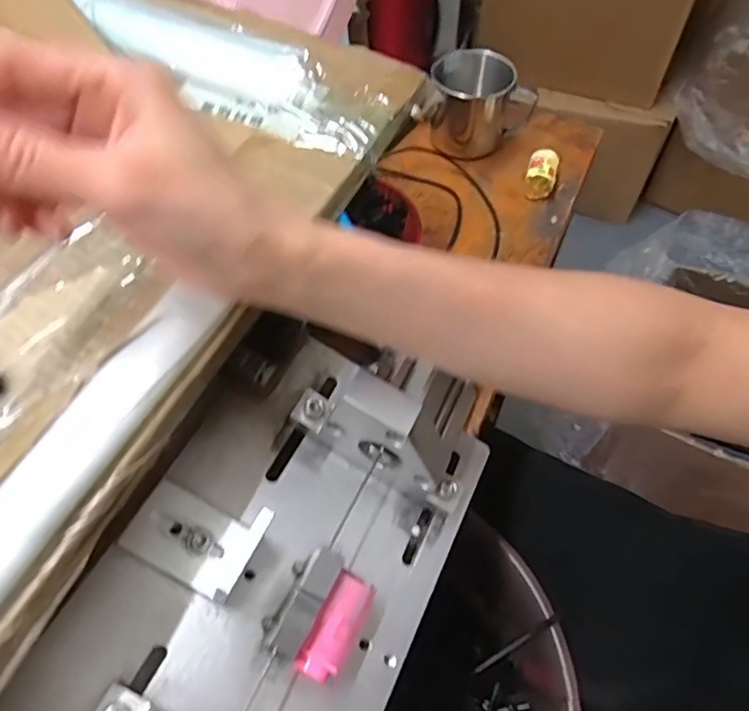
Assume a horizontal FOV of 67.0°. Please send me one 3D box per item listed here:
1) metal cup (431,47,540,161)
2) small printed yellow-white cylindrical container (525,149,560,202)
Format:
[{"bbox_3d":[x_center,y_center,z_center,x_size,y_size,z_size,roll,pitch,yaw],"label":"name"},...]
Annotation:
[{"bbox_3d":[0.100,-0.233,0.529,0.090,0.070,0.090,-1,55,1],"label":"metal cup"},{"bbox_3d":[0.148,-0.160,0.501,0.026,0.028,0.033,14,57,11],"label":"small printed yellow-white cylindrical container"}]

